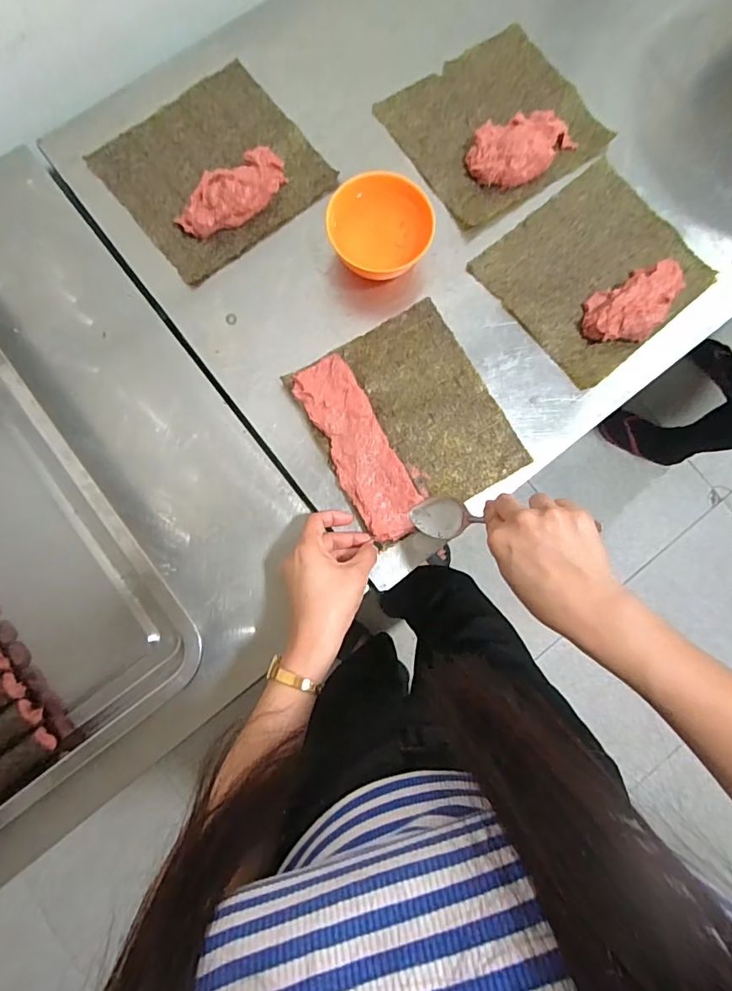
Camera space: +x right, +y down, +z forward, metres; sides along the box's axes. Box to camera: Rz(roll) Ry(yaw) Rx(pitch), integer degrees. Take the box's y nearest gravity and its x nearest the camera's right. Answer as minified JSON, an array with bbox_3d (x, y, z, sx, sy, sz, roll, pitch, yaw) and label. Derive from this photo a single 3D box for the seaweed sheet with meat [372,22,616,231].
[{"bbox_3d":[0.143,-0.416,0.528,0.198,0.030,0.181,-35,85,-6],"label":"seaweed sheet with meat"}]

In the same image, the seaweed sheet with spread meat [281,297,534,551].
[{"bbox_3d":[0.041,-0.077,0.485,0.176,0.014,0.198,-30,85,-7],"label":"seaweed sheet with spread meat"}]

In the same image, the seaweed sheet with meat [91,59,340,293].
[{"bbox_3d":[-0.162,-0.351,0.504,0.196,0.037,0.185,-39,85,-6],"label":"seaweed sheet with meat"}]

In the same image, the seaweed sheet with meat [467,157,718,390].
[{"bbox_3d":[0.248,-0.244,0.509,0.201,0.033,0.182,-39,85,-6],"label":"seaweed sheet with meat"}]

